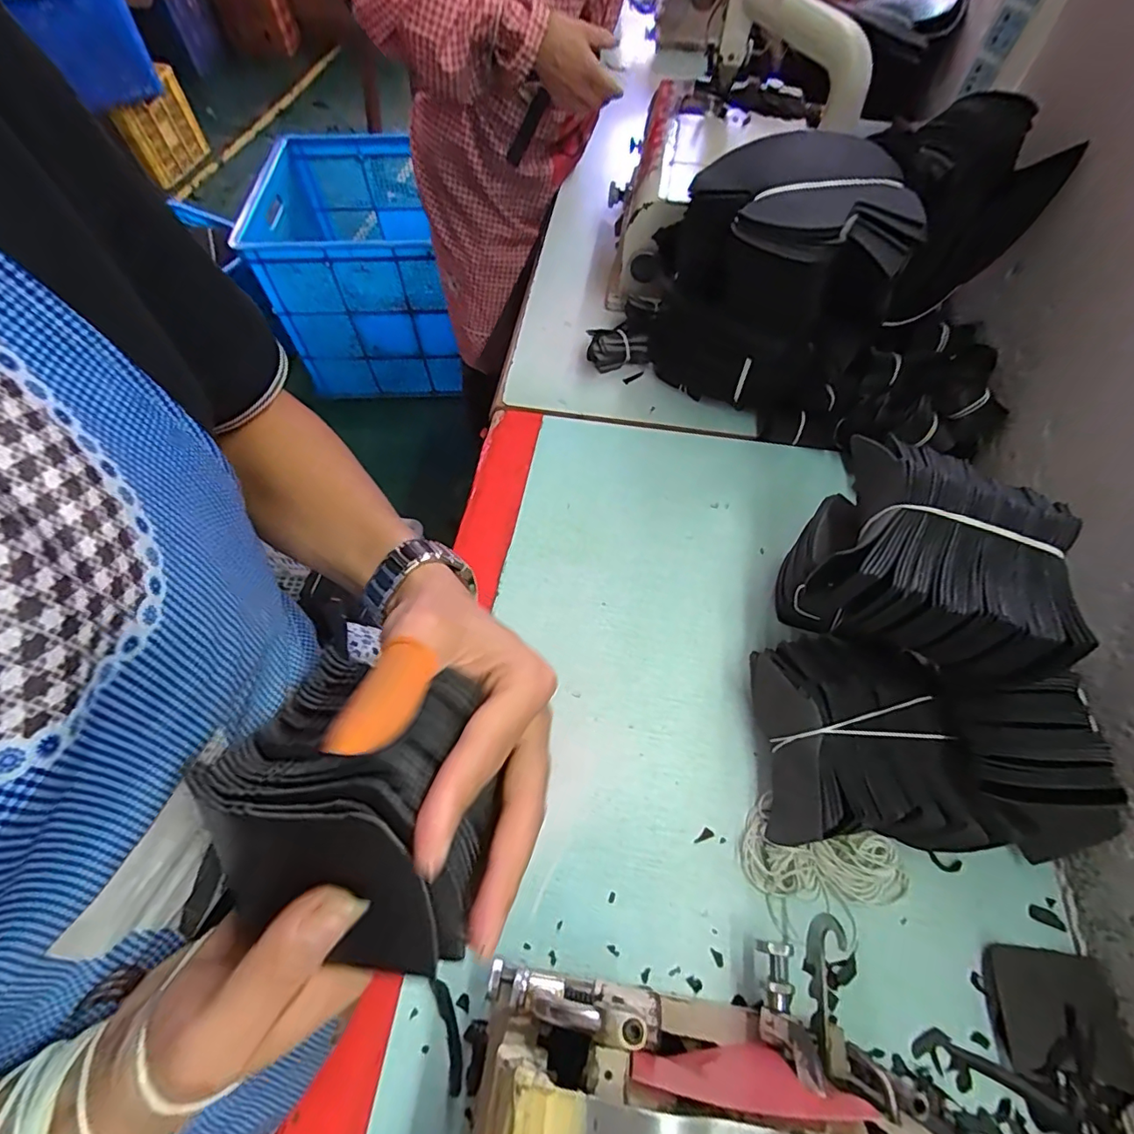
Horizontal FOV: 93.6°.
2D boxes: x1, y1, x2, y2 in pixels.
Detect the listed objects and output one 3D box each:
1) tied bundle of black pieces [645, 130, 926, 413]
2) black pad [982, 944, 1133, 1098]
[{"bbox_3d":[0.224,-0.296,0.582,0.203,0.219,0.179,36,66,17],"label":"tied bundle of black pieces"},{"bbox_3d":[0.340,0.311,0.370,0.081,0.008,0.073,7,61,2],"label":"black pad"}]

